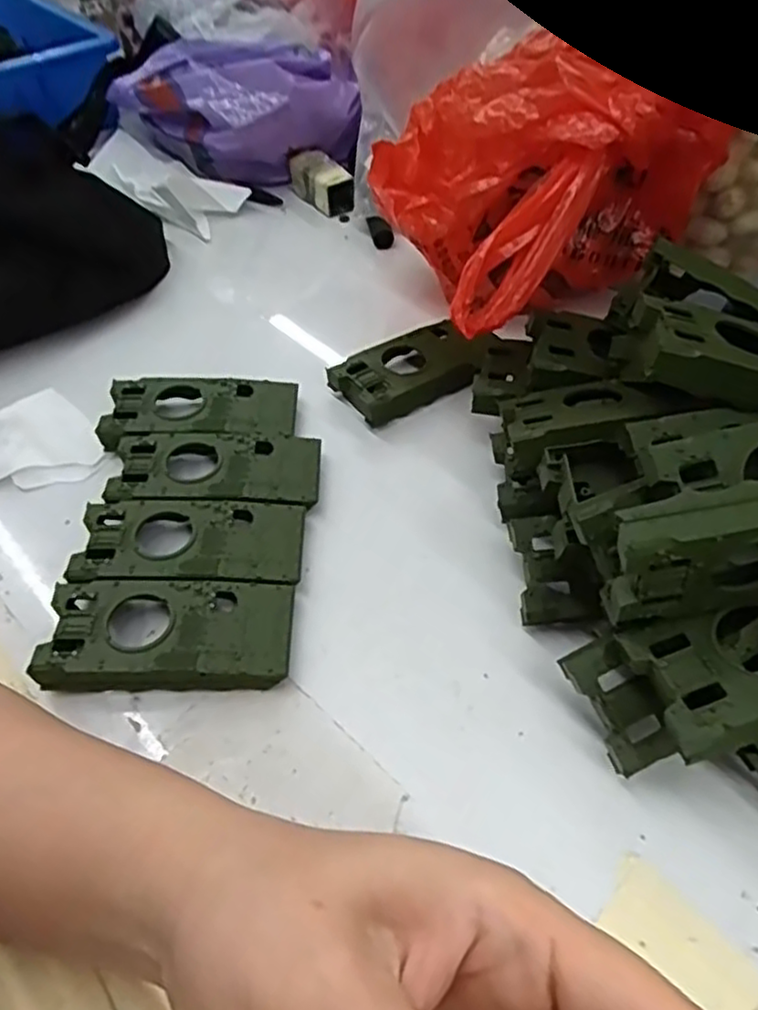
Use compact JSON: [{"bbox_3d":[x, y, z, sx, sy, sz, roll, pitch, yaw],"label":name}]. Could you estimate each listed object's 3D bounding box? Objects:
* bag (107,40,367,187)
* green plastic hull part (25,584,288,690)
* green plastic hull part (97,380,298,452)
[{"bbox_3d":[-0.116,-0.329,0.581,0.172,0.087,0.122,33,60,27],"label":"bag"},{"bbox_3d":[-0.090,0.057,0.308,0.102,0.020,0.046,-2,51,2],"label":"green plastic hull part"},{"bbox_3d":[-0.099,-0.052,0.397,0.103,0.018,0.049,-6,51,-1],"label":"green plastic hull part"}]

